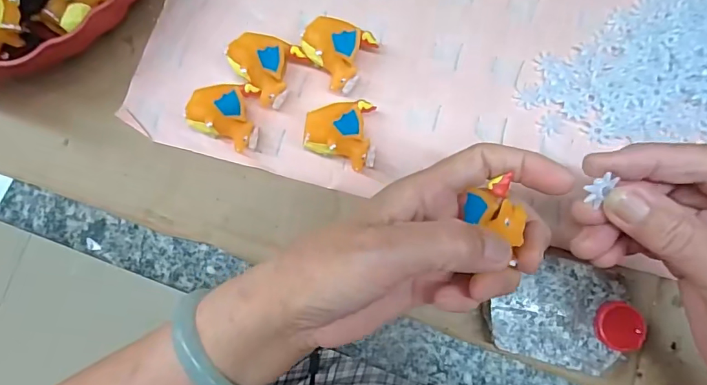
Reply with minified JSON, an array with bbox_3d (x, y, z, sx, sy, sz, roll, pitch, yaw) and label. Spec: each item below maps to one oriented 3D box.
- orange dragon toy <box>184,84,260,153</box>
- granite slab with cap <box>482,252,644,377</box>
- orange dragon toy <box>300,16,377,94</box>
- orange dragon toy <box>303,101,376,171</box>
[{"bbox_3d":[-0.081,-0.048,0.279,0.036,0.031,0.040,0,82,3],"label":"orange dragon toy"},{"bbox_3d":[0.120,0.068,0.260,0.080,0.027,0.060,14,87,6],"label":"granite slab with cap"},{"bbox_3d":[-0.012,-0.091,0.284,0.044,0.035,0.044,30,85,7],"label":"orange dragon toy"},{"bbox_3d":[-0.007,-0.034,0.274,0.040,0.030,0.040,-3,82,3],"label":"orange dragon toy"}]

